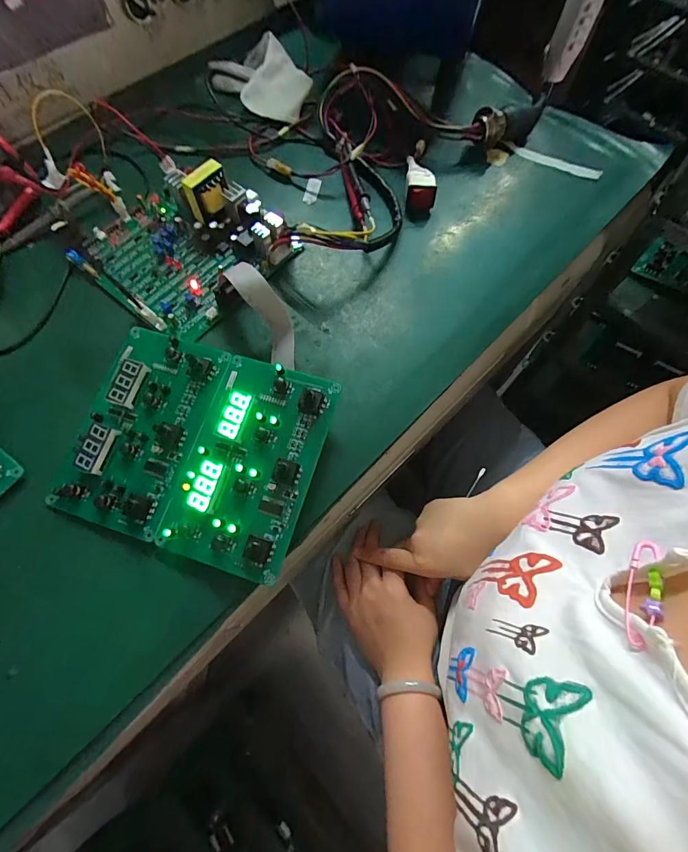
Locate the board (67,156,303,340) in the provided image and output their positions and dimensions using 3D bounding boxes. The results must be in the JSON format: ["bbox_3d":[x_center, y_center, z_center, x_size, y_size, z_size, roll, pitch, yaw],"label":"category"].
[{"bbox_3d":[-0.169,-0.196,0.406,0.188,0.057,0.178,40,73,14],"label":"board"}]

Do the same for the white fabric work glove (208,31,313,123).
[{"bbox_3d":[-0.107,-0.446,0.513,0.105,0.037,0.141,-26,70,-10],"label":"white fabric work glove"}]

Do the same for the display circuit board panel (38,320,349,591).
[{"bbox_3d":[-0.120,0.011,0.316,0.195,0.026,0.163,17,69,7],"label":"display circuit board panel"}]

